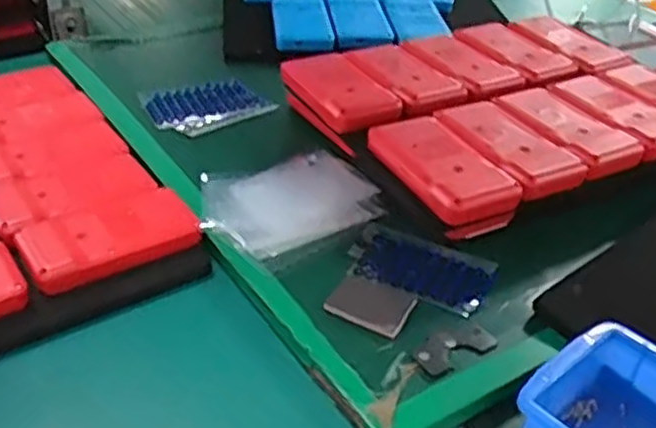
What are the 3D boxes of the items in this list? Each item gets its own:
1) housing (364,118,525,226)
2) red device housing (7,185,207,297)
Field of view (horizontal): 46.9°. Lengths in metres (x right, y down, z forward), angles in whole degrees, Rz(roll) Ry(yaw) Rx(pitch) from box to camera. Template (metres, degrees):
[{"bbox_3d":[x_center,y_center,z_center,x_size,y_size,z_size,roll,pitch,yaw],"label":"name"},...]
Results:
[{"bbox_3d":[0.079,-0.038,0.556,0.070,0.014,0.125,-15,40,-25],"label":"housing"},{"bbox_3d":[-0.155,0.011,0.539,0.126,0.017,0.070,-21,44,-32],"label":"red device housing"}]

